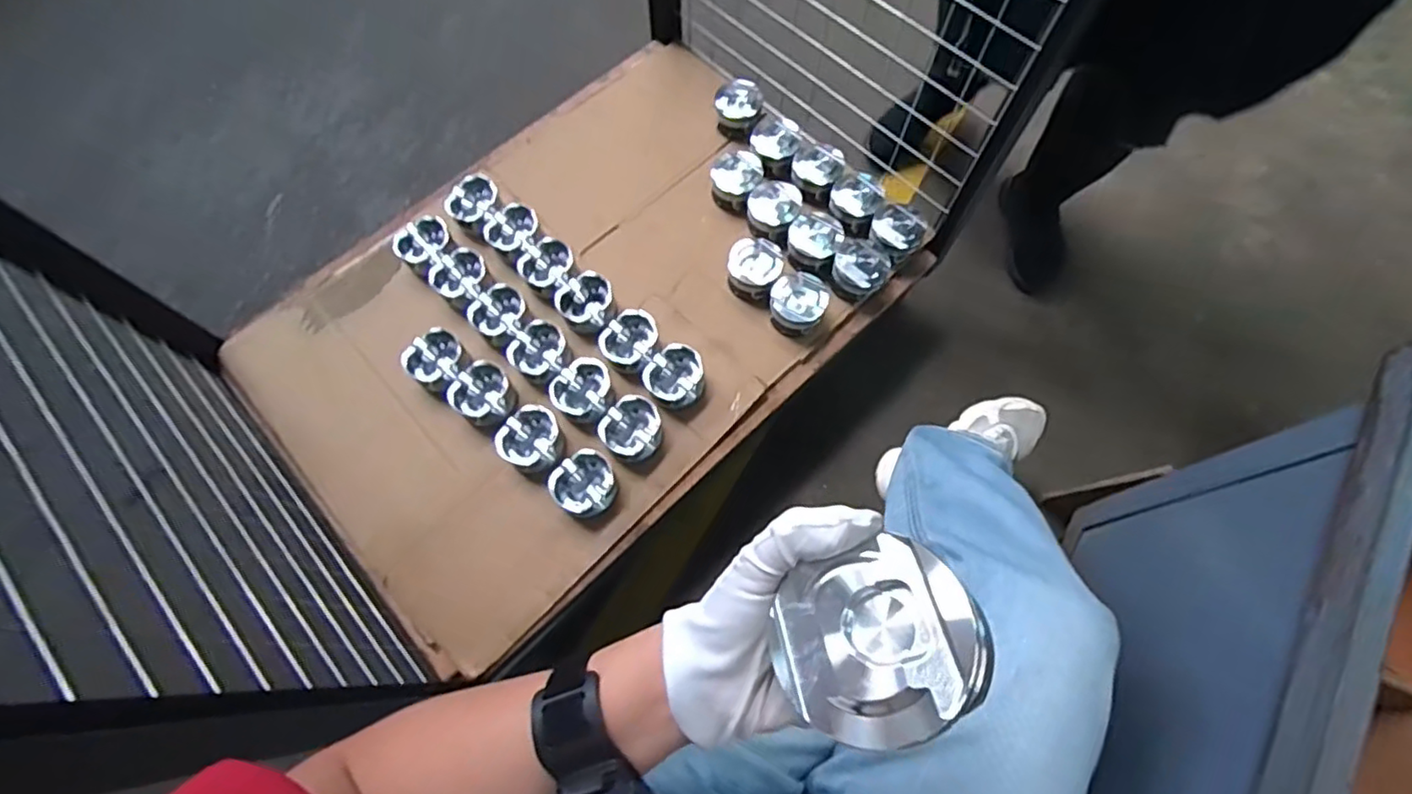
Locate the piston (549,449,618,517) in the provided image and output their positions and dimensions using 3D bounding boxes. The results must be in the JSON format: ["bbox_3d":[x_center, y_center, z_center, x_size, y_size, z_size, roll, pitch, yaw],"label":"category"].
[{"bbox_3d":[-0.167,0.125,0.902,0.083,0.063,0.089,0,68,1],"label":"piston"}]

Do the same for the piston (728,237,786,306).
[{"bbox_3d":[0.079,-0.204,1.025,0.087,0.064,0.096,21,70,9],"label":"piston"}]

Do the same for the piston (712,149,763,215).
[{"bbox_3d":[0.050,-0.372,1.102,0.088,0.049,0.100,23,71,10],"label":"piston"}]

